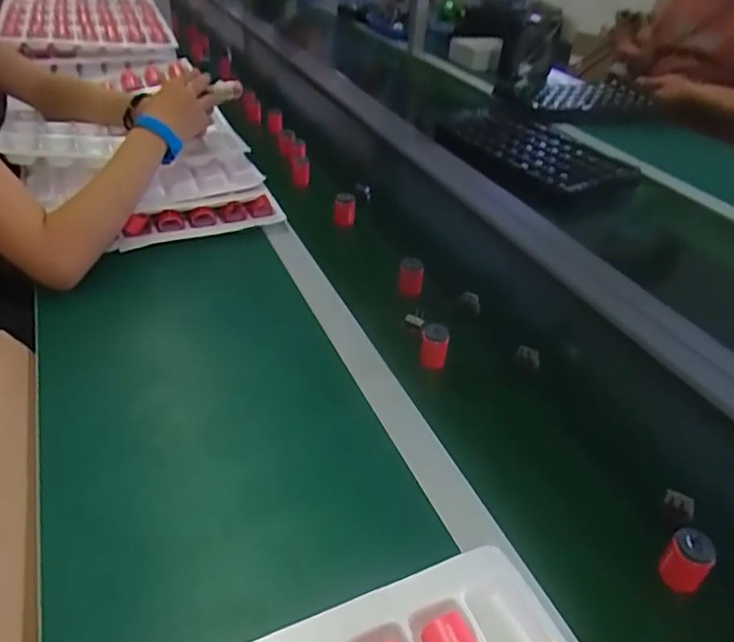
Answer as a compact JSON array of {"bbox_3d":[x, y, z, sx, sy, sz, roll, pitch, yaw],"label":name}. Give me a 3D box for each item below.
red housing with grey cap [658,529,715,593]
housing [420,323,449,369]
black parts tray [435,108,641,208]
[{"bbox_3d":[0.247,0.185,0.453,0.029,0.039,0.029,31,43,29],"label":"red housing with grey cap"},{"bbox_3d":[0.073,0.028,0.637,0.029,0.042,0.027,10,37,5],"label":"housing"},{"bbox_3d":[0.324,-0.320,1.114,0.213,0.068,0.352,-26,47,-36],"label":"black parts tray"}]

